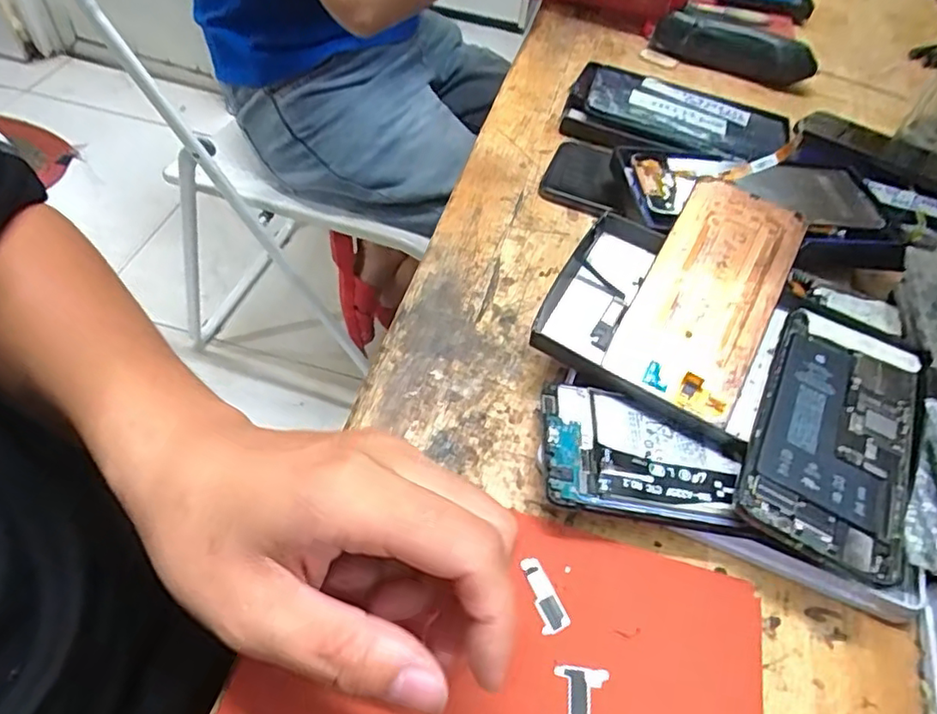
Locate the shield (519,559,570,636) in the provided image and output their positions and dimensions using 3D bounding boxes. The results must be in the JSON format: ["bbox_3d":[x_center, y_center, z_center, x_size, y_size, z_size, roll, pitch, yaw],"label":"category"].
[{"bbox_3d":[0.033,0.102,0.268,0.012,0.006,0.031,-12,54,-15],"label":"shield"}]

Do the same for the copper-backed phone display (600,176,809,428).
[{"bbox_3d":[0.132,-0.035,0.340,0.068,0.010,0.139,26,72,14],"label":"copper-backed phone display"}]

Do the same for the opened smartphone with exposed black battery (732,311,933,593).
[{"bbox_3d":[0.176,0.034,0.294,0.072,0.007,0.137,26,54,14],"label":"opened smartphone with exposed black battery"}]

